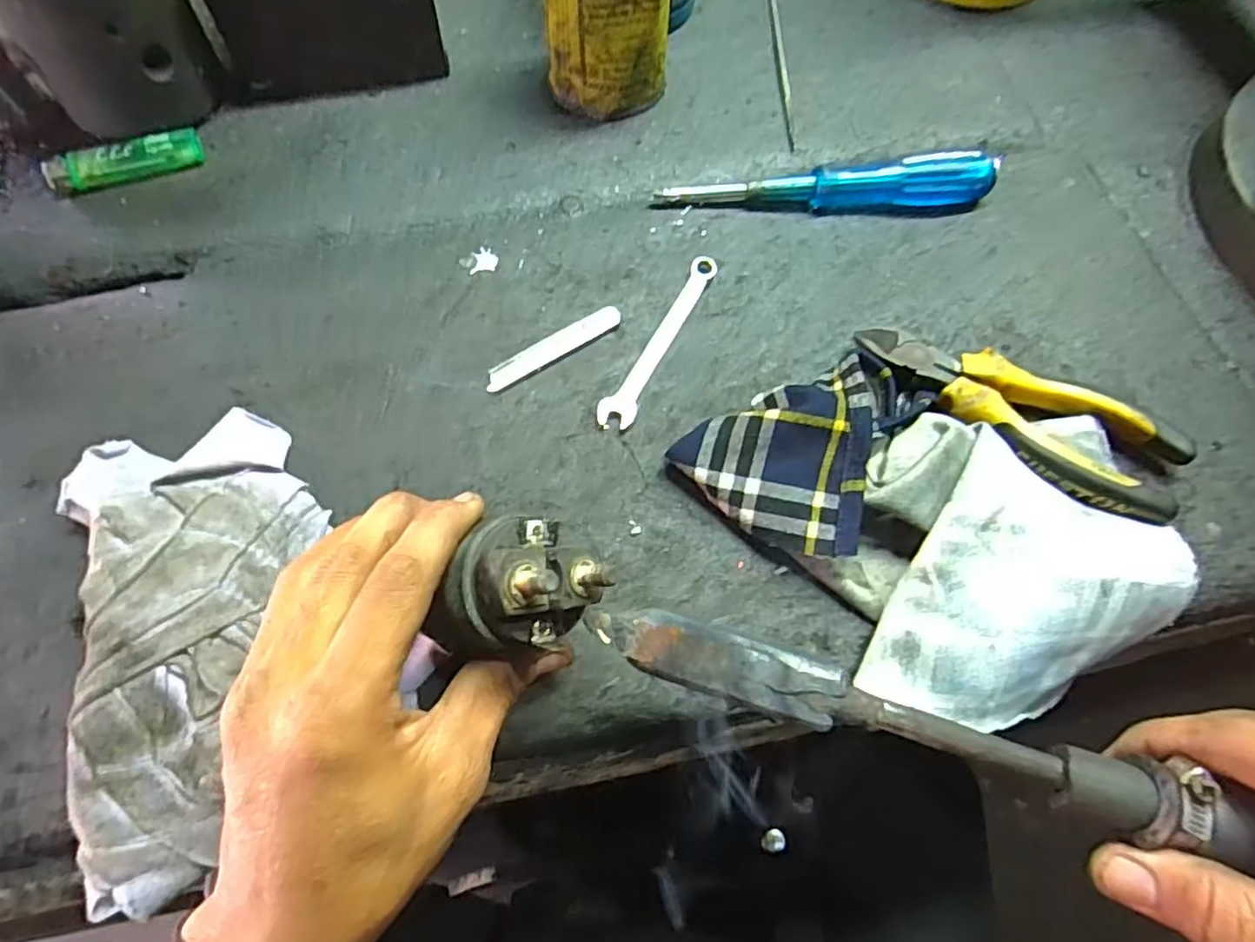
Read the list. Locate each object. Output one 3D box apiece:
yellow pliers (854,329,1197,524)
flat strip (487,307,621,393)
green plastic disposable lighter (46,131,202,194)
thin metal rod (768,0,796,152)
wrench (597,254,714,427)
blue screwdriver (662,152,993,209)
[{"bbox_3d":[0.185,-0.027,0.327,0.151,0.028,0.050,31,68,12],"label":"yellow pliers"},{"bbox_3d":[-0.039,-0.064,0.351,0.077,0.004,0.013,-32,75,-12],"label":"flat strip"},{"bbox_3d":[-0.281,-0.173,0.380,0.079,0.015,0.017,-20,67,-11],"label":"green plastic disposable lighter"},{"bbox_3d":[0.100,-0.277,0.443,0.007,0.005,0.178,2,67,-2],"label":"thin metal rod"},{"bbox_3d":[0.017,-0.069,0.353,0.017,0.009,0.111,25,67,9],"label":"wrench"},{"bbox_3d":[0.116,-0.162,0.386,0.189,0.023,0.022,-6,65,-5],"label":"blue screwdriver"}]

